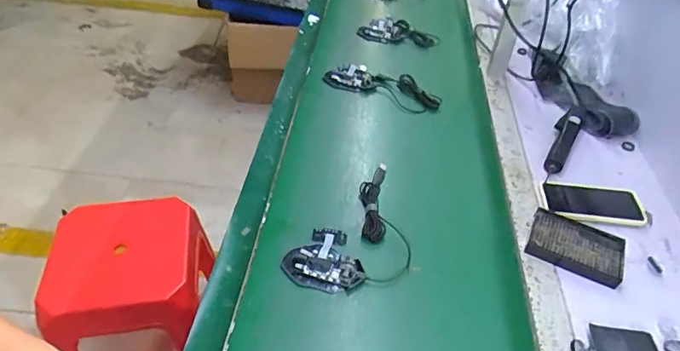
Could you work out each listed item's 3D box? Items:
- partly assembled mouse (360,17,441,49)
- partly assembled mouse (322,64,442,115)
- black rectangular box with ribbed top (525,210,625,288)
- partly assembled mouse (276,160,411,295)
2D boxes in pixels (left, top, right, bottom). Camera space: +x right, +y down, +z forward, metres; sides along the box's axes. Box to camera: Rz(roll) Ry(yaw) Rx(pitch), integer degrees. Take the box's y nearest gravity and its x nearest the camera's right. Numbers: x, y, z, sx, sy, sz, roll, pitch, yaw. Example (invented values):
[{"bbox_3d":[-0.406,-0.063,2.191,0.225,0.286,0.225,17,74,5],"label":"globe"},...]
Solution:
[{"bbox_3d":[0.152,-0.375,1.229,0.203,0.037,0.099,9,43,7],"label":"partly assembled mouse"},{"bbox_3d":[0.091,-0.201,1.039,0.259,0.026,0.102,28,48,25],"label":"partly assembled mouse"},{"bbox_3d":[0.369,0.111,0.748,0.136,0.023,0.094,21,45,18],"label":"black rectangular box with ribbed top"},{"bbox_3d":[0.045,0.094,0.740,0.147,0.036,0.258,31,50,27],"label":"partly assembled mouse"}]

